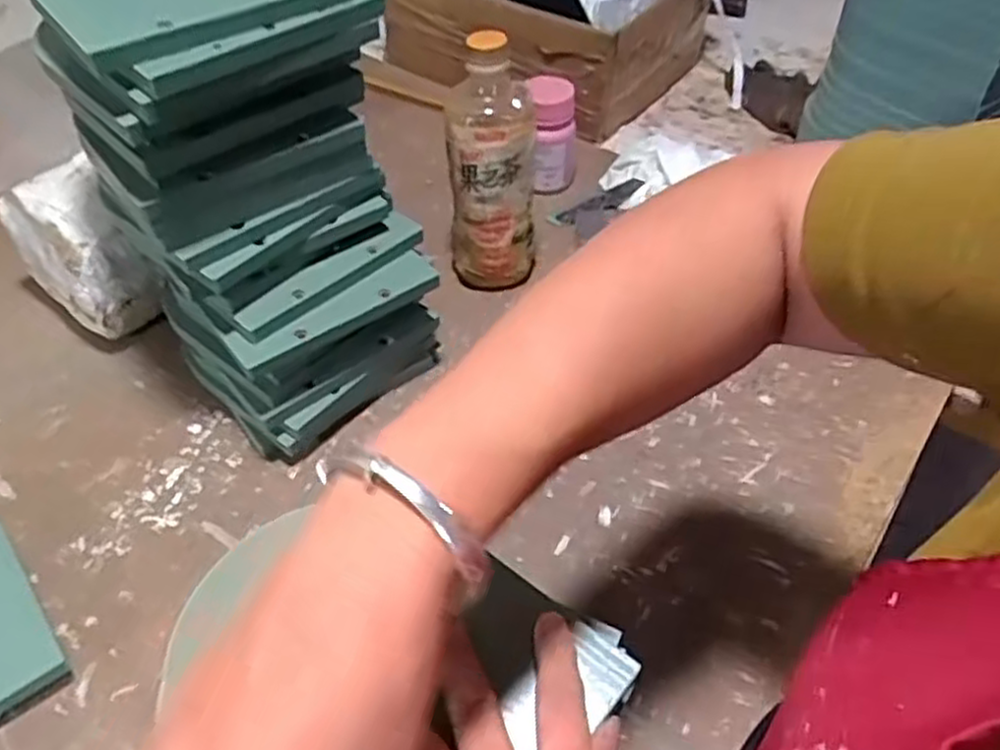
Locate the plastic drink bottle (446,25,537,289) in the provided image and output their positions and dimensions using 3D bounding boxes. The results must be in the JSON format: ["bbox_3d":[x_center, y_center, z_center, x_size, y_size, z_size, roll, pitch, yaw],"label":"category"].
[{"bbox_3d":[-0.005,-0.159,0.626,0.072,0.197,0.063,-7,49,-7],"label":"plastic drink bottle"}]

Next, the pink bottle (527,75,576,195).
[{"bbox_3d":[0.050,-0.236,0.766,0.054,0.095,0.053,-5,49,-5],"label":"pink bottle"}]

